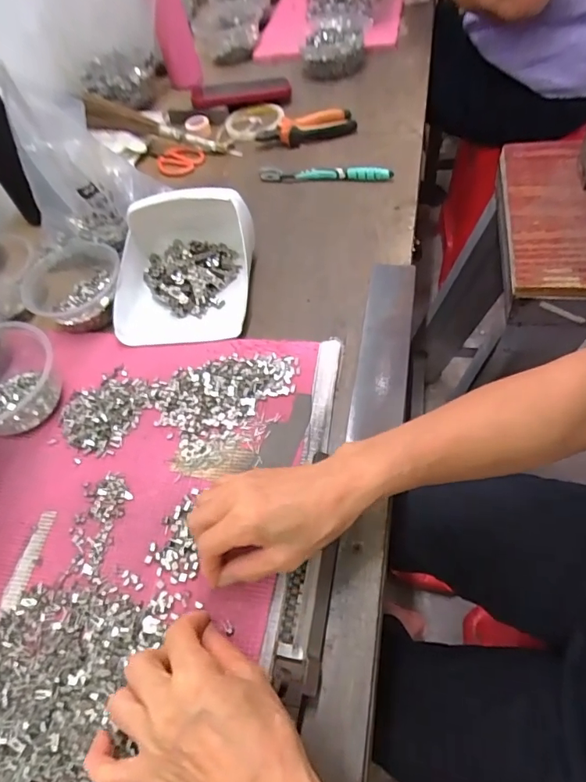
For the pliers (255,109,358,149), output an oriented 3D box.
[{"bbox_3d":[0.020,-0.409,0.750,0.154,0.030,0.053,-4,56,7],"label":"pliers"}]

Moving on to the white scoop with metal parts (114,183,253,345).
[{"bbox_3d":[-0.125,-0.147,0.545,0.158,0.081,0.175,-5,56,6],"label":"white scoop with metal parts"}]

